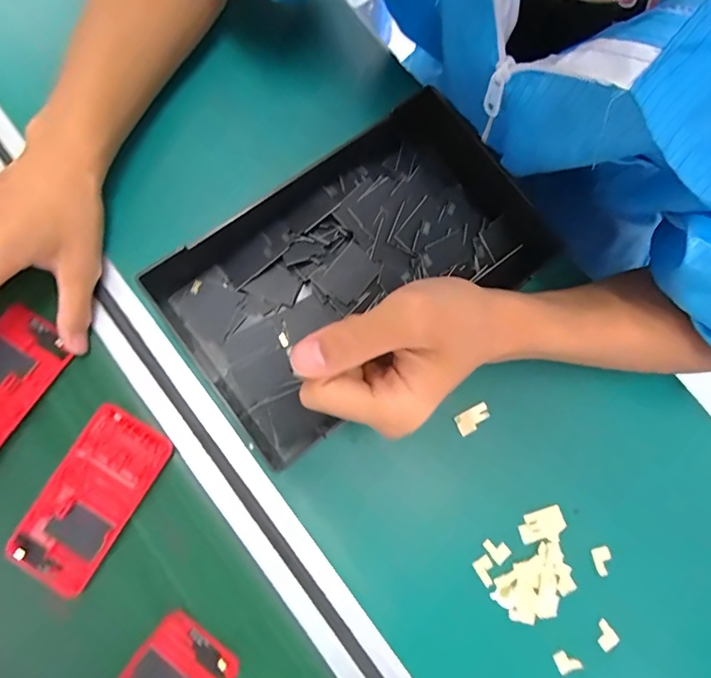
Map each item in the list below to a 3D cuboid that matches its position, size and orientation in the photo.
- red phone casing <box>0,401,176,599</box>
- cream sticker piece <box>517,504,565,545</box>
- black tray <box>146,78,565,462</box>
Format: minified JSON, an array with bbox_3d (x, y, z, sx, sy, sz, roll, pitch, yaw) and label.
[{"bbox_3d":[-0.187,0.112,0.327,0.061,0.006,0.123,31,81,4],"label":"red phone casing"},{"bbox_3d":[0.138,0.139,0.346,0.034,0.004,0.023,-16,72,-3],"label":"cream sticker piece"},{"bbox_3d":[-0.001,-0.056,0.354,0.276,0.028,0.171,-36,80,-4],"label":"black tray"}]

